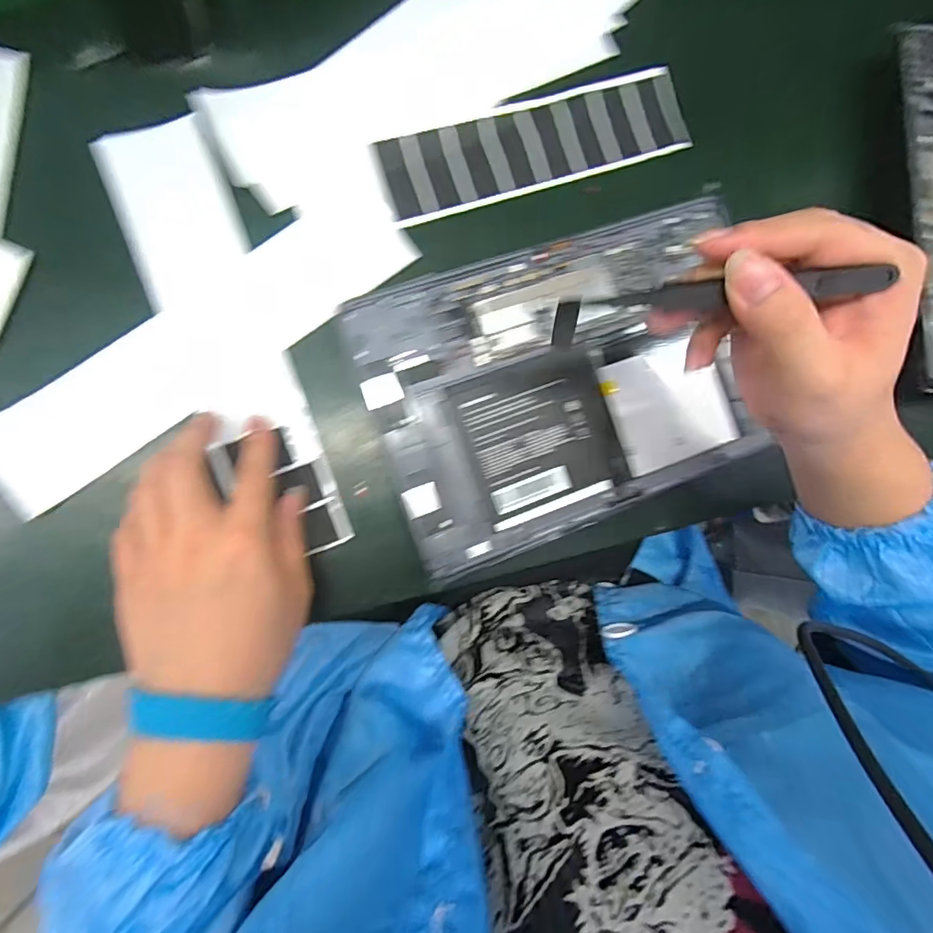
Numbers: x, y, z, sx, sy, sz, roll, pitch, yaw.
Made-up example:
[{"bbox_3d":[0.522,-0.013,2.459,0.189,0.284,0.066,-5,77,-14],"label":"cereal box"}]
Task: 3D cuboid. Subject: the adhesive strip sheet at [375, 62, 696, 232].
[{"bbox_3d":[0.048,-0.217,0.336,0.213,0.005,0.059,-20,93,-9],"label":"adhesive strip sheet"}]

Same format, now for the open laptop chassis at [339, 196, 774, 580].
[{"bbox_3d":[0.061,-0.053,0.307,0.230,0.013,0.169,-20,90,-7],"label":"open laptop chassis"}]

